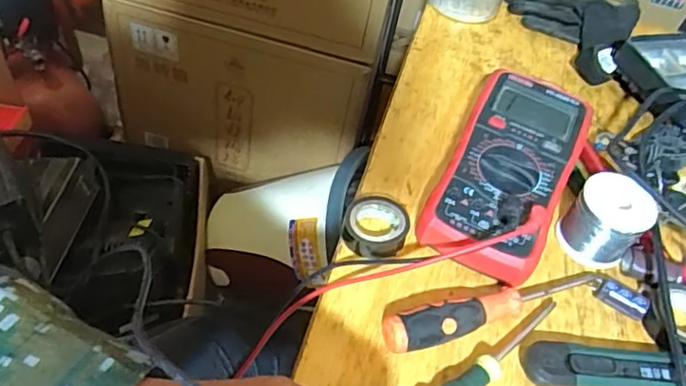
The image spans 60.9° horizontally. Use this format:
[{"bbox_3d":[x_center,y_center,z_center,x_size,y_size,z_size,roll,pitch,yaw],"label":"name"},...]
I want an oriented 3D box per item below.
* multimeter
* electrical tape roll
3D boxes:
[{"bbox_3d":[0.128,-0.018,0.458,0.090,0.050,0.186,25,51,11],"label":"multimeter"},{"bbox_3d":[0.025,0.026,0.435,0.045,0.019,0.047,5,52,-6],"label":"electrical tape roll"}]

